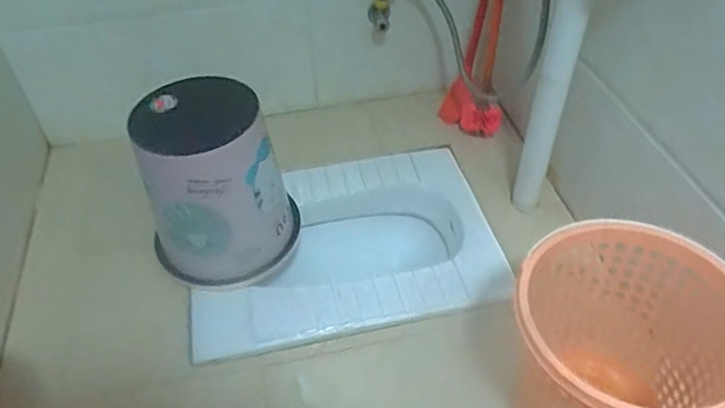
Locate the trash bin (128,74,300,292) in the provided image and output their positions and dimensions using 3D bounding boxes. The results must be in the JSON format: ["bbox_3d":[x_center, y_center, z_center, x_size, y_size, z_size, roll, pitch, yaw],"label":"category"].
[{"bbox_3d":[-0.252,-0.025,1.034,0.224,0.281,0.221,-29,50,-24],"label":"trash bin"}]

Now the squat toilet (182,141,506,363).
[{"bbox_3d":[-0.038,0.109,1.157,0.551,0.155,0.392,-12,45,-9],"label":"squat toilet"}]

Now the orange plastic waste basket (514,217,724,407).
[{"bbox_3d":[0.307,0.211,0.766,0.252,0.280,0.245,23,50,24],"label":"orange plastic waste basket"}]

